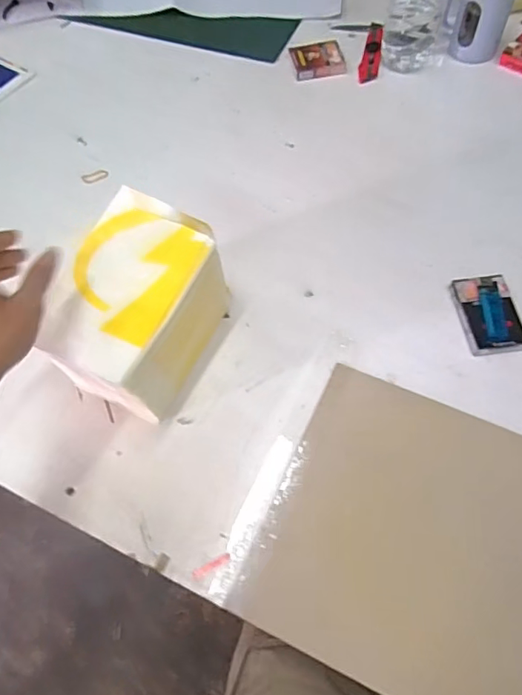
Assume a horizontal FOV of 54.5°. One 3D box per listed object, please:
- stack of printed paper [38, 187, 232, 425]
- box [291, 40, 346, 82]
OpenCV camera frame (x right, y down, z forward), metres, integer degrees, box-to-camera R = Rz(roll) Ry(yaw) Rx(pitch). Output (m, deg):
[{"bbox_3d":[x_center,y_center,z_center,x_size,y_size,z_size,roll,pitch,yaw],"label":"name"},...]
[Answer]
[{"bbox_3d":[-0.132,-0.036,0.553,0.120,0.154,0.191,22,63,13],"label":"stack of printed paper"},{"bbox_3d":[0.098,-0.489,0.859,0.088,0.020,0.073,-12,60,-5],"label":"box"}]

